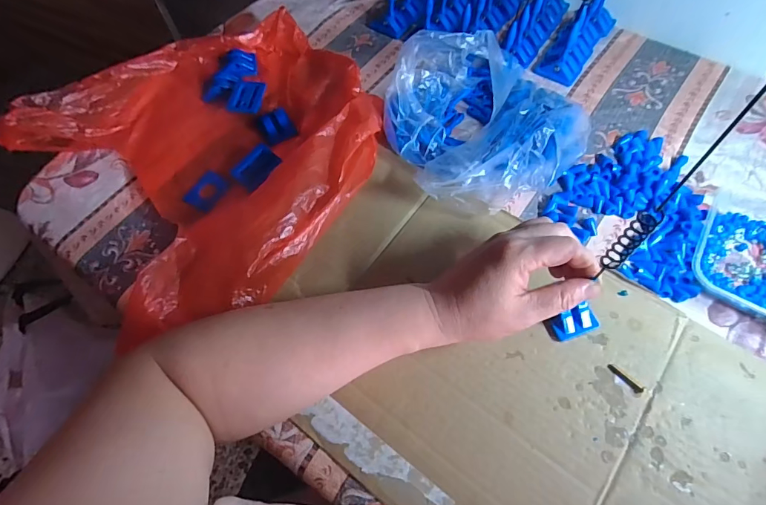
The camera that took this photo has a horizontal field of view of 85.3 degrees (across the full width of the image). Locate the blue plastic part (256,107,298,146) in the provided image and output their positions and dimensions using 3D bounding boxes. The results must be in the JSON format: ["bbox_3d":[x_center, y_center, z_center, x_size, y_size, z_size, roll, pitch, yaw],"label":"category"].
[{"bbox_3d":[-0.112,-0.134,0.438,0.034,0.010,0.035,-28,63,-12],"label":"blue plastic part"}]

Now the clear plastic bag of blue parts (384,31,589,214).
[{"bbox_3d":[0.102,-0.136,0.397,0.190,0.075,0.183,-20,62,-7],"label":"clear plastic bag of blue parts"}]

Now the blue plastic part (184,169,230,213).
[{"bbox_3d":[-0.174,-0.061,0.414,0.031,0.005,0.042,23,65,15],"label":"blue plastic part"}]

